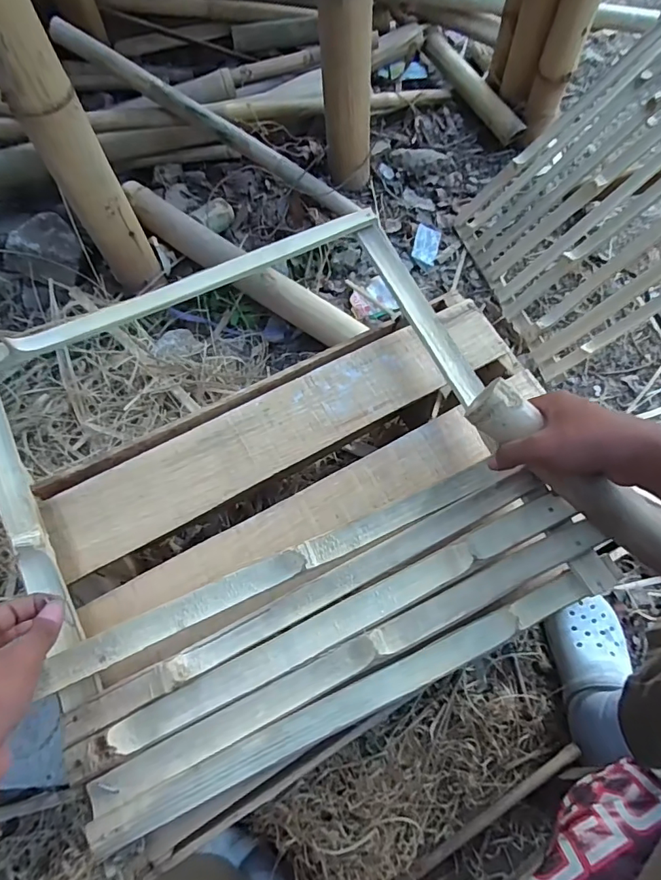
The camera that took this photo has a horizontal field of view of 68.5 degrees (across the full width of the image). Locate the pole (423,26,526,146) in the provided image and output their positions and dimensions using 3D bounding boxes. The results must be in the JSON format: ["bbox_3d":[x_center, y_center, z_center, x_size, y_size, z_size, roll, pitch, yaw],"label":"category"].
[{"bbox_3d":[0.364,-0.910,1.244,0.050,0.062,0.421,-24,67,-10],"label":"pole"}]

